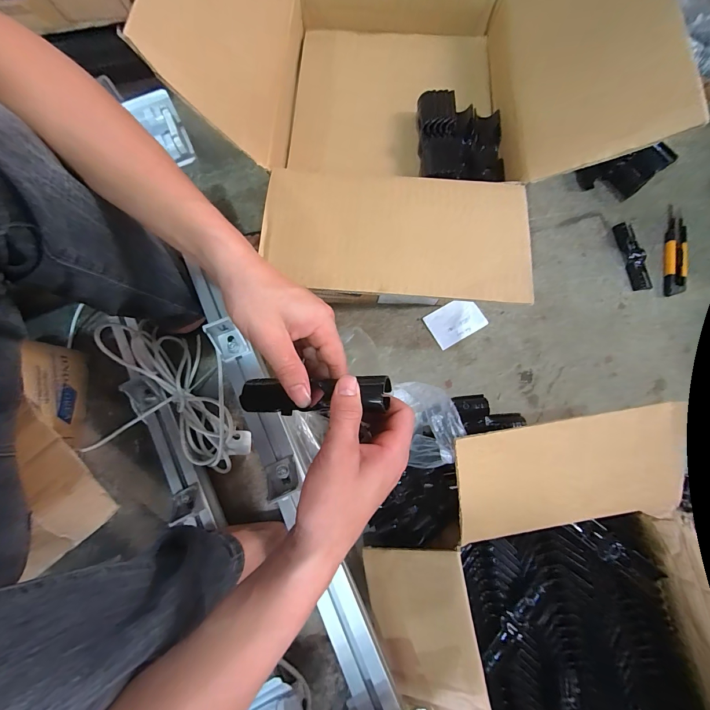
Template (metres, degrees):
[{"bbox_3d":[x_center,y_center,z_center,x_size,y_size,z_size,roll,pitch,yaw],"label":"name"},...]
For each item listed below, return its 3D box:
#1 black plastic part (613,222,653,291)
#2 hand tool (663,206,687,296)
[{"bbox_3d":[0.510,-0.182,0.616,0.036,0.017,0.130,-7,76,-1],"label":"black plastic part"},{"bbox_3d":[0.584,-0.187,0.613,0.035,0.010,0.173,14,77,5],"label":"hand tool"}]

